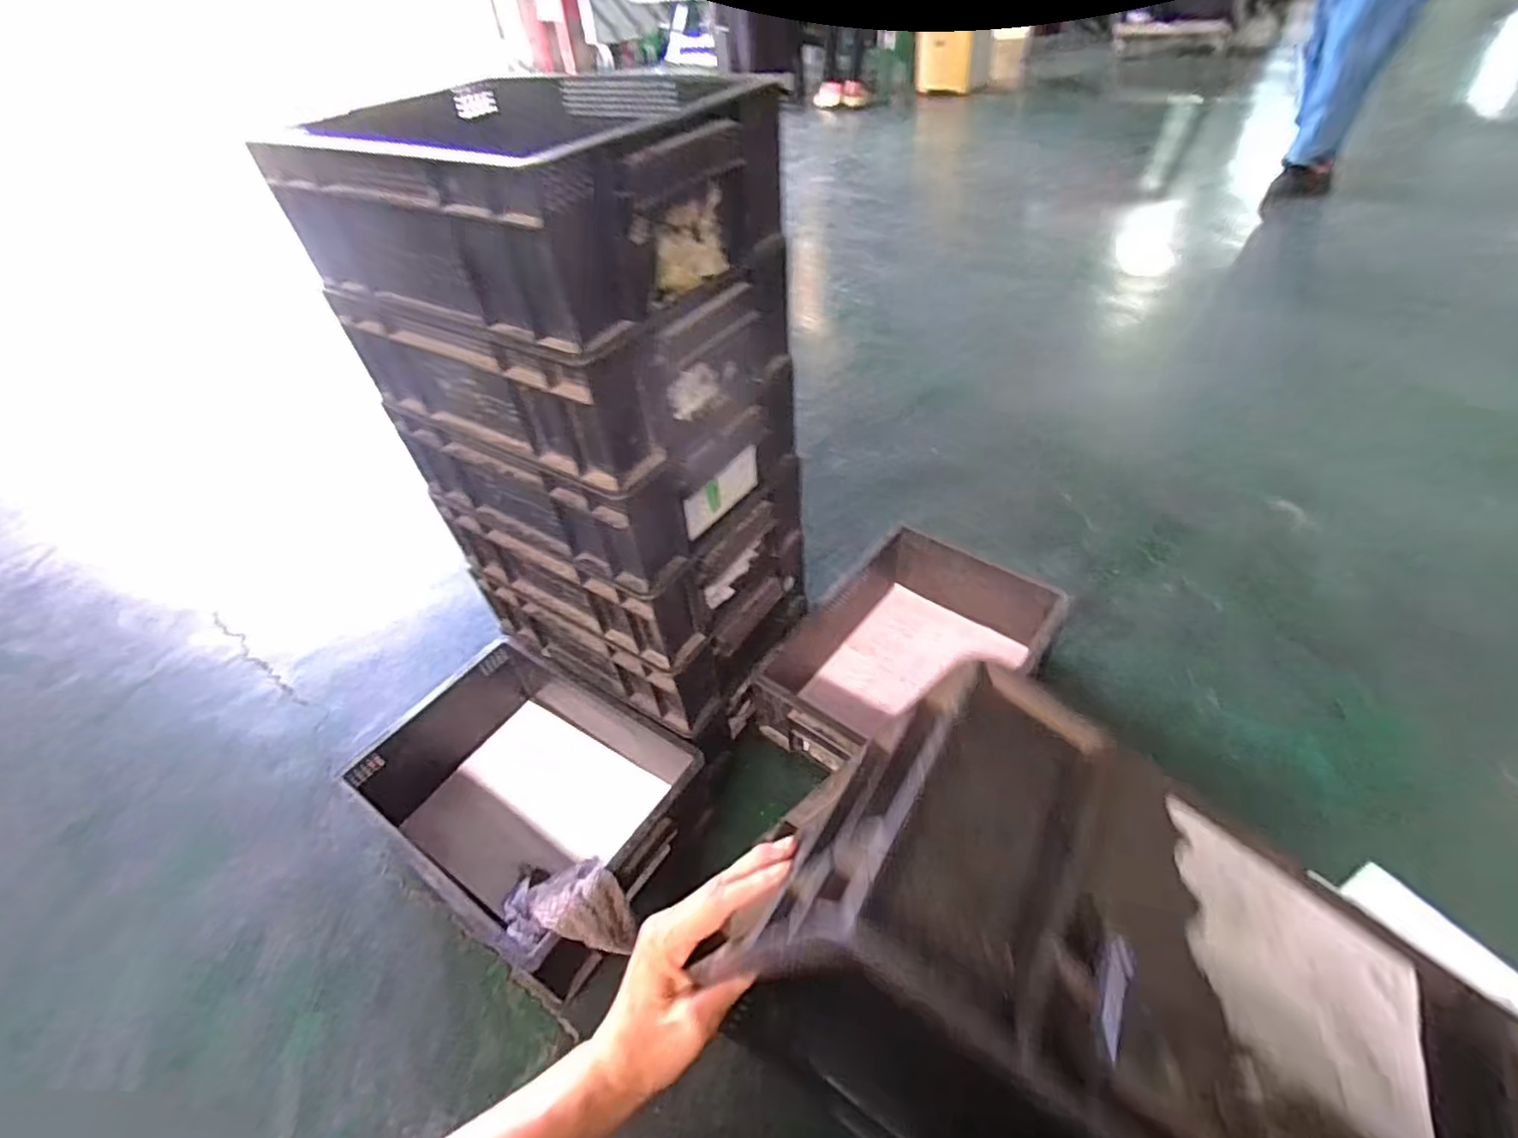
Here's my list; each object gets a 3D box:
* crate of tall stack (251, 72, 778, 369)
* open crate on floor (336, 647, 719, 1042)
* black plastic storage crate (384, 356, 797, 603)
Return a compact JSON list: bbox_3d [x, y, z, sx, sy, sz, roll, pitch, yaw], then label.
[{"bbox_3d":[-0.179,-0.286,0.520,0.333,0.115,0.238,22,50,27],"label":"crate of tall stack"},{"bbox_3d":[-0.236,0.249,0.730,0.347,0.123,0.258,22,48,31],"label":"open crate on floor"},{"bbox_3d":[-0.161,-0.127,0.668,0.333,0.117,0.237,22,50,27],"label":"black plastic storage crate"}]

